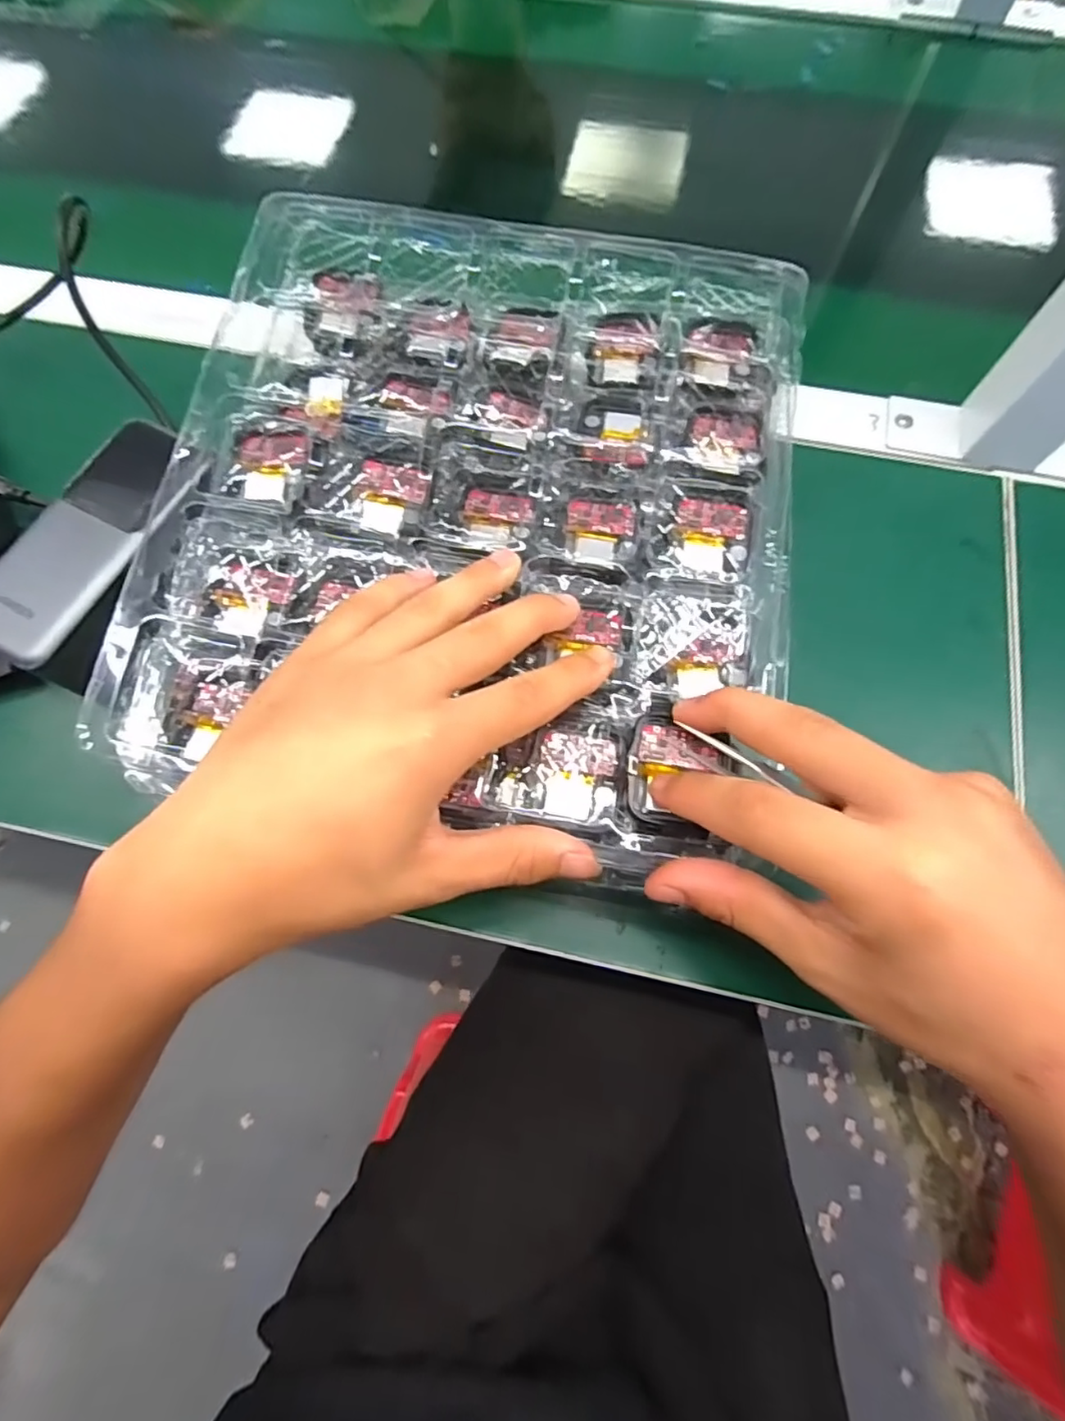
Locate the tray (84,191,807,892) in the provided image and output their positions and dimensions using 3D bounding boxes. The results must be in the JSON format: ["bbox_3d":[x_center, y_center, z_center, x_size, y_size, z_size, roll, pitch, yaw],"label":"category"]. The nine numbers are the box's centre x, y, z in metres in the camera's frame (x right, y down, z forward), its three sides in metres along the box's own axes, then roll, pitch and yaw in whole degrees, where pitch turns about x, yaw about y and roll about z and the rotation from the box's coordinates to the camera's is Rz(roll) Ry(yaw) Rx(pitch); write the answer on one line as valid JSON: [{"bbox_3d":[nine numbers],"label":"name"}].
[{"bbox_3d":[-0.023,-0.096,0.263,0.266,0.038,0.283,8,71,3],"label":"tray"}]

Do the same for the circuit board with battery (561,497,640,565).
[{"bbox_3d":[0.030,-0.080,0.267,0.032,0.010,0.034,8,71,3],"label":"circuit board with battery"}]

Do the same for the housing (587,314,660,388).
[{"bbox_3d":[0.046,-0.181,0.302,0.035,0.018,0.025,4,71,2],"label":"housing"}]

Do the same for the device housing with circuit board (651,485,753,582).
[{"bbox_3d":[0.074,-0.075,0.257,0.039,0.009,0.044,13,72,5],"label":"device housing with circuit board"}]

